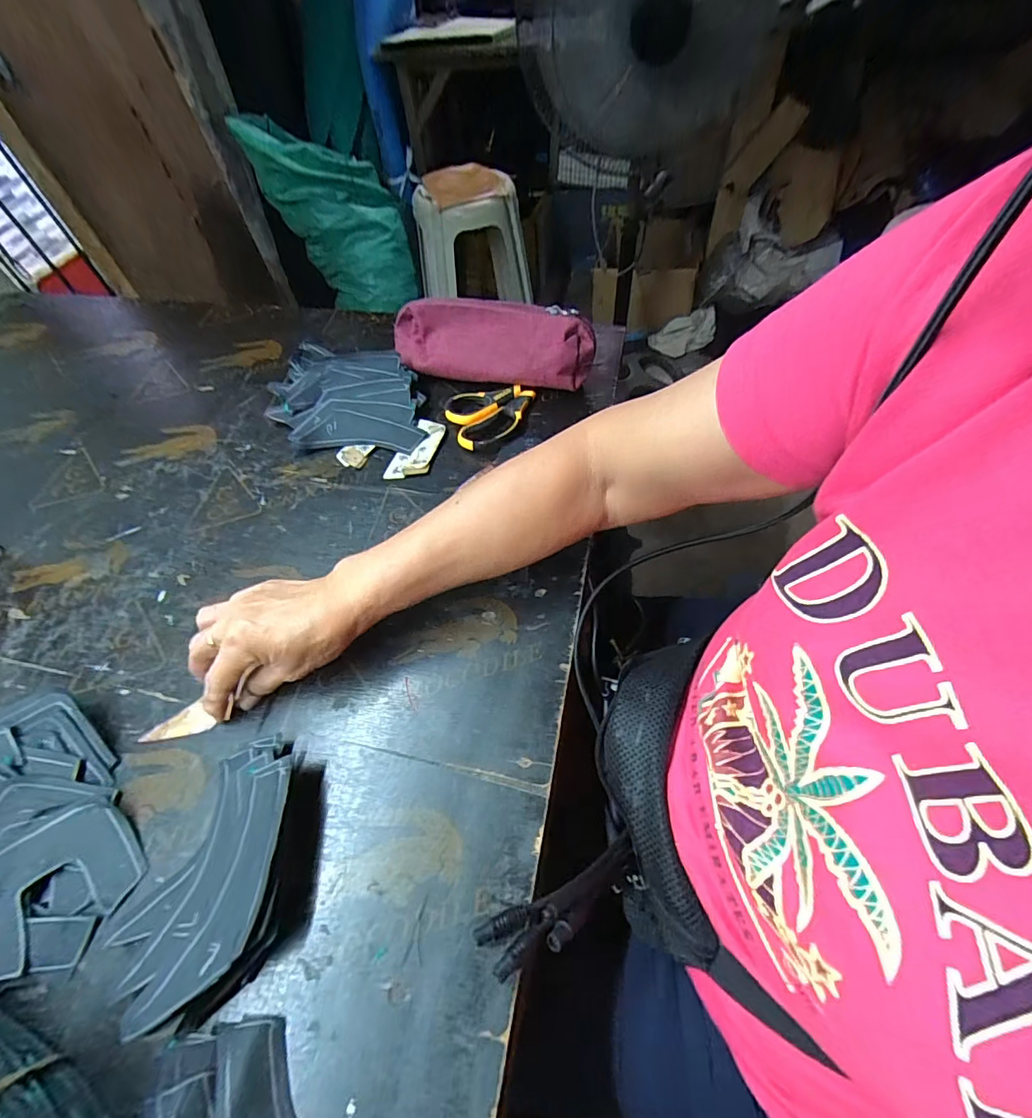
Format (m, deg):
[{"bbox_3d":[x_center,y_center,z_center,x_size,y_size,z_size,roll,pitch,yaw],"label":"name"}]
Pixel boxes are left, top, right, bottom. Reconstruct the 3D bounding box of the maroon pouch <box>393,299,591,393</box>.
[{"bbox_3d":[-0.029,-0.240,0.555,0.231,0.076,0.061,10,57,11],"label":"maroon pouch"}]

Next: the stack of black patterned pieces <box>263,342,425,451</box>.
[{"bbox_3d":[-0.191,-0.185,0.559,0.190,0.050,0.135,6,56,9],"label":"stack of black patterned pieces"}]

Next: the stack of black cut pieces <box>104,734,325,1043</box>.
[{"bbox_3d":[-0.179,0.196,0.310,0.095,0.035,0.146,18,59,16],"label":"stack of black cut pieces"}]

